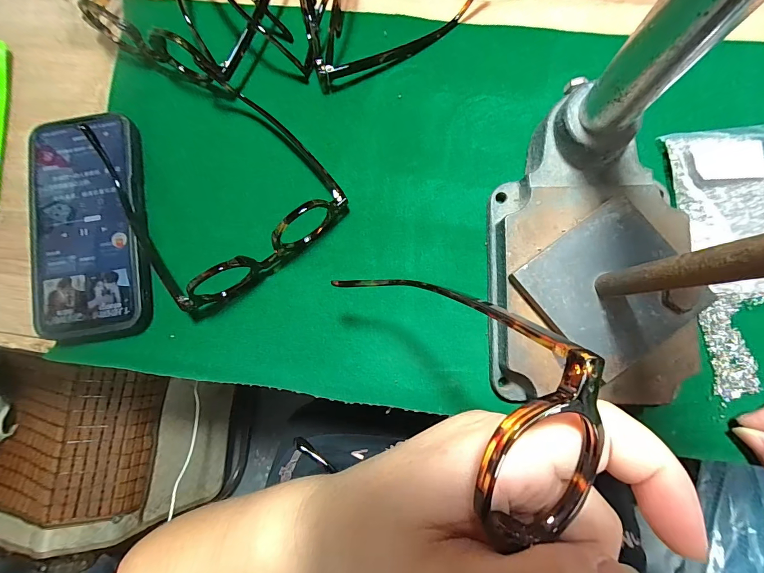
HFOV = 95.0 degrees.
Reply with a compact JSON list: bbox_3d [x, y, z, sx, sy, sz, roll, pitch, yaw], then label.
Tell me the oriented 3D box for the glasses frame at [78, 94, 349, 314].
[{"bbox_3d":[-0.121,-0.074,0.252,0.146,0.036,0.149,-35,82,0],"label":"glasses frame"}]

